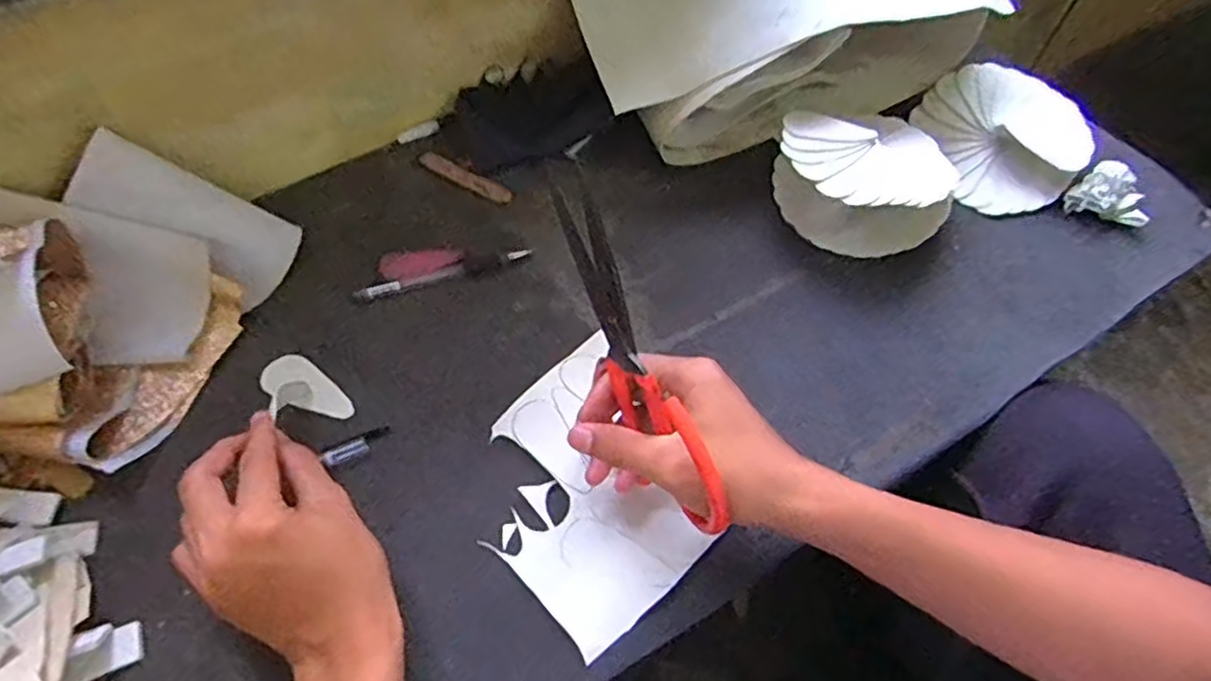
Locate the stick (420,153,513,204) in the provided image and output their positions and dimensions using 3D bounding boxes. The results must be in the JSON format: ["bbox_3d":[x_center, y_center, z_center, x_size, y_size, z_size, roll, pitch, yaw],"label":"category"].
[{"bbox_3d":[-0.118,-0.139,0.583,0.091,0.004,0.016,26,62,13],"label":"stick"}]

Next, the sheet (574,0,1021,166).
[{"bbox_3d":[0.150,-0.269,0.595,0.337,0.130,0.153,-15,61,-10],"label":"sheet"}]

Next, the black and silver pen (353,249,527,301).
[{"bbox_3d":[-0.125,-0.052,0.527,0.132,0.007,0.015,-16,61,-11],"label":"black and silver pen"}]

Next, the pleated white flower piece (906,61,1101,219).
[{"bbox_3d":[0.342,-0.177,0.594,0.114,0.045,0.137,-23,63,-14],"label":"pleated white flower piece"}]

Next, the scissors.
[{"bbox_3d":[0.015,0.013,0.362,0.016,0.050,0.192,-25,92,-15],"label":"scissors"}]

